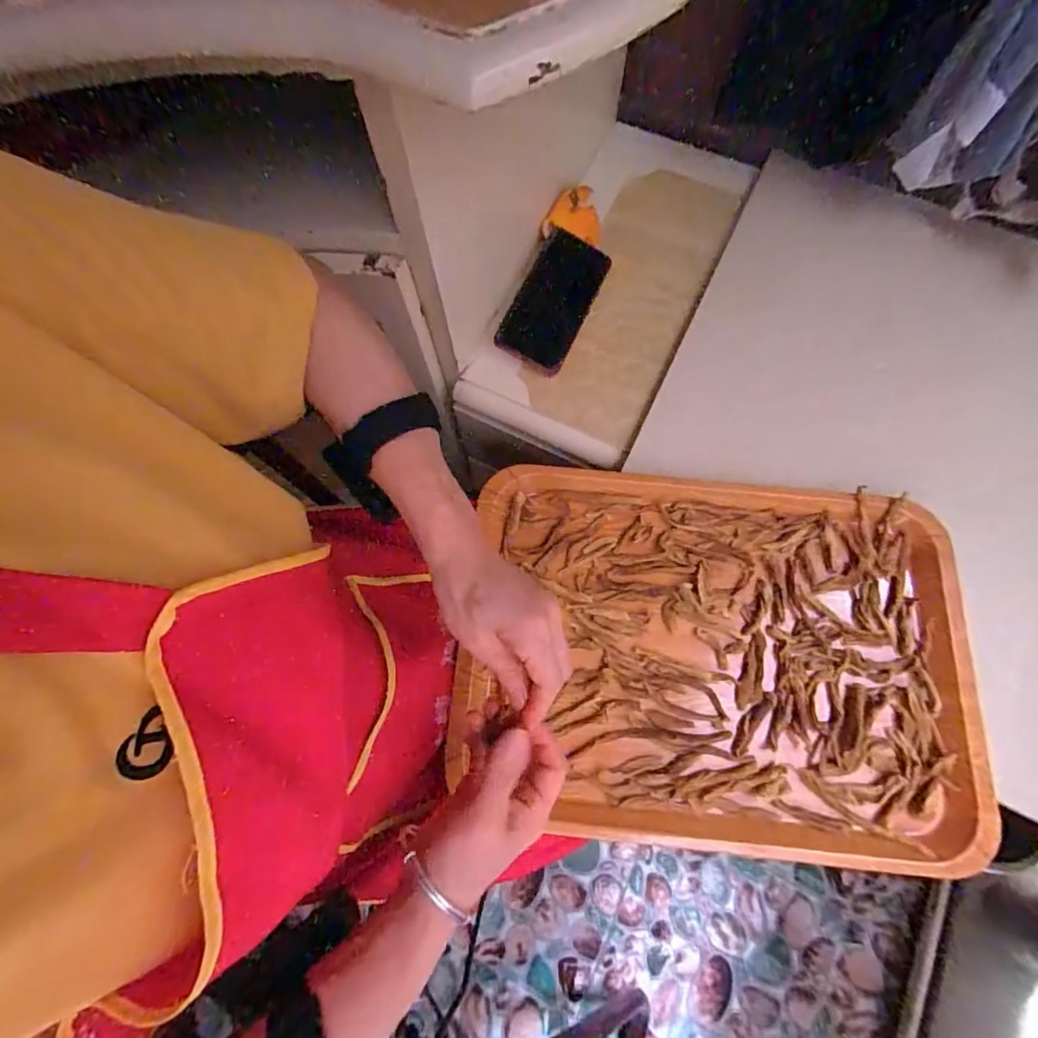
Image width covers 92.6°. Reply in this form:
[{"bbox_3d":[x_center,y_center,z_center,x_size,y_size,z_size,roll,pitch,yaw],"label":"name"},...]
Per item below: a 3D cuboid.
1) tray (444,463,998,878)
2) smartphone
[{"bbox_3d":[0.168,0.110,0.429,0.423,0.025,0.302,5,74,3],"label":"tray"},{"bbox_3d":[0.037,-0.245,0.553,0.082,0.014,0.160,25,82,6],"label":"smartphone"}]

